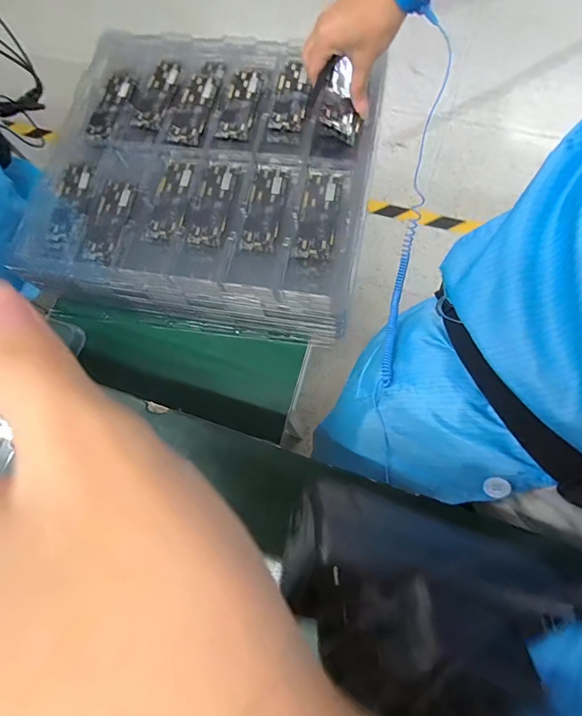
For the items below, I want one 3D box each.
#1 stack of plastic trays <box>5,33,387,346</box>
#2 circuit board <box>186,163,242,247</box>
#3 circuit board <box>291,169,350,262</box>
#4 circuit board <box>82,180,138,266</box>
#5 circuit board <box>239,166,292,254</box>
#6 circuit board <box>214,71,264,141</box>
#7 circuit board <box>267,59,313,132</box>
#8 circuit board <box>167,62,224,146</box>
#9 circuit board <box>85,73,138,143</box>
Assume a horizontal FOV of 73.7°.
[{"bbox_3d":[-0.116,-0.261,0.554,0.446,0.107,0.405,10,72,6],"label":"stack of plastic trays"},{"bbox_3d":[-0.102,-0.204,0.514,0.046,0.010,0.119,10,72,6],"label":"circuit board"},{"bbox_3d":[0.036,-0.183,0.493,0.049,0.010,0.125,10,72,6],"label":"circuit board"},{"bbox_3d":[-0.242,-0.184,0.521,0.045,0.012,0.122,7,72,5],"label":"circuit board"},{"bbox_3d":[-0.034,-0.196,0.505,0.045,0.011,0.120,10,72,6],"label":"circuit board"},{"bbox_3d":[-0.070,-0.363,0.552,0.050,0.004,0.122,13,73,7],"label":"circuit board"},{"bbox_3d":[0.002,-0.371,0.546,0.049,0.008,0.116,10,72,6],"label":"circuit board"},{"bbox_3d":[-0.137,-0.373,0.561,0.048,0.004,0.151,10,72,6],"label":"circuit board"},{"bbox_3d":[-0.267,-0.374,0.573,0.045,0.009,0.131,15,73,7],"label":"circuit board"}]

